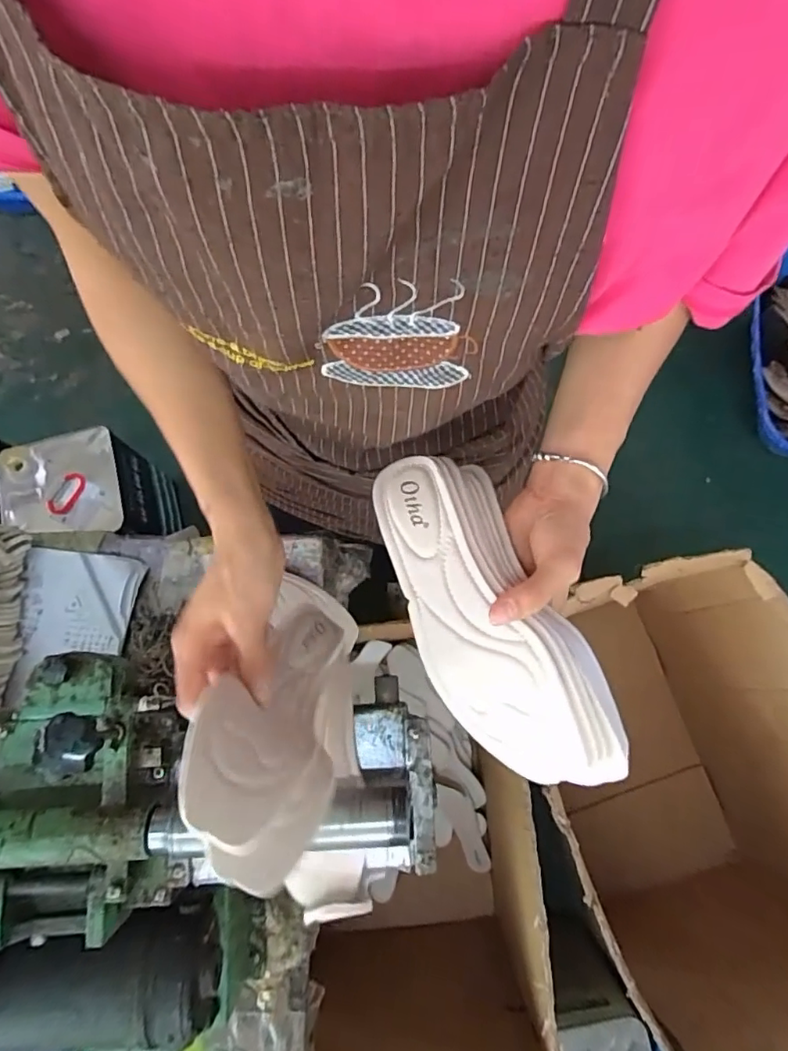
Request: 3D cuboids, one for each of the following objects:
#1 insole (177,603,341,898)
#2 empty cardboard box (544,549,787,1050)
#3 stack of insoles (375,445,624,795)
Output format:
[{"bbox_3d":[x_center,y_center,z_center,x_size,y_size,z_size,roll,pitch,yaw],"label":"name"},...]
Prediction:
[{"bbox_3d":[-0.075,0.116,0.350,0.083,0.217,0.021,36,107,-10],"label":"insole"},{"bbox_3d":[0.493,0.441,0.993,0.490,0.452,0.664,-16,76,-2],"label":"empty cardboard box"},{"bbox_3d":[0.057,0.053,0.333,0.090,0.039,0.222,-26,71,-5],"label":"stack of insoles"}]

